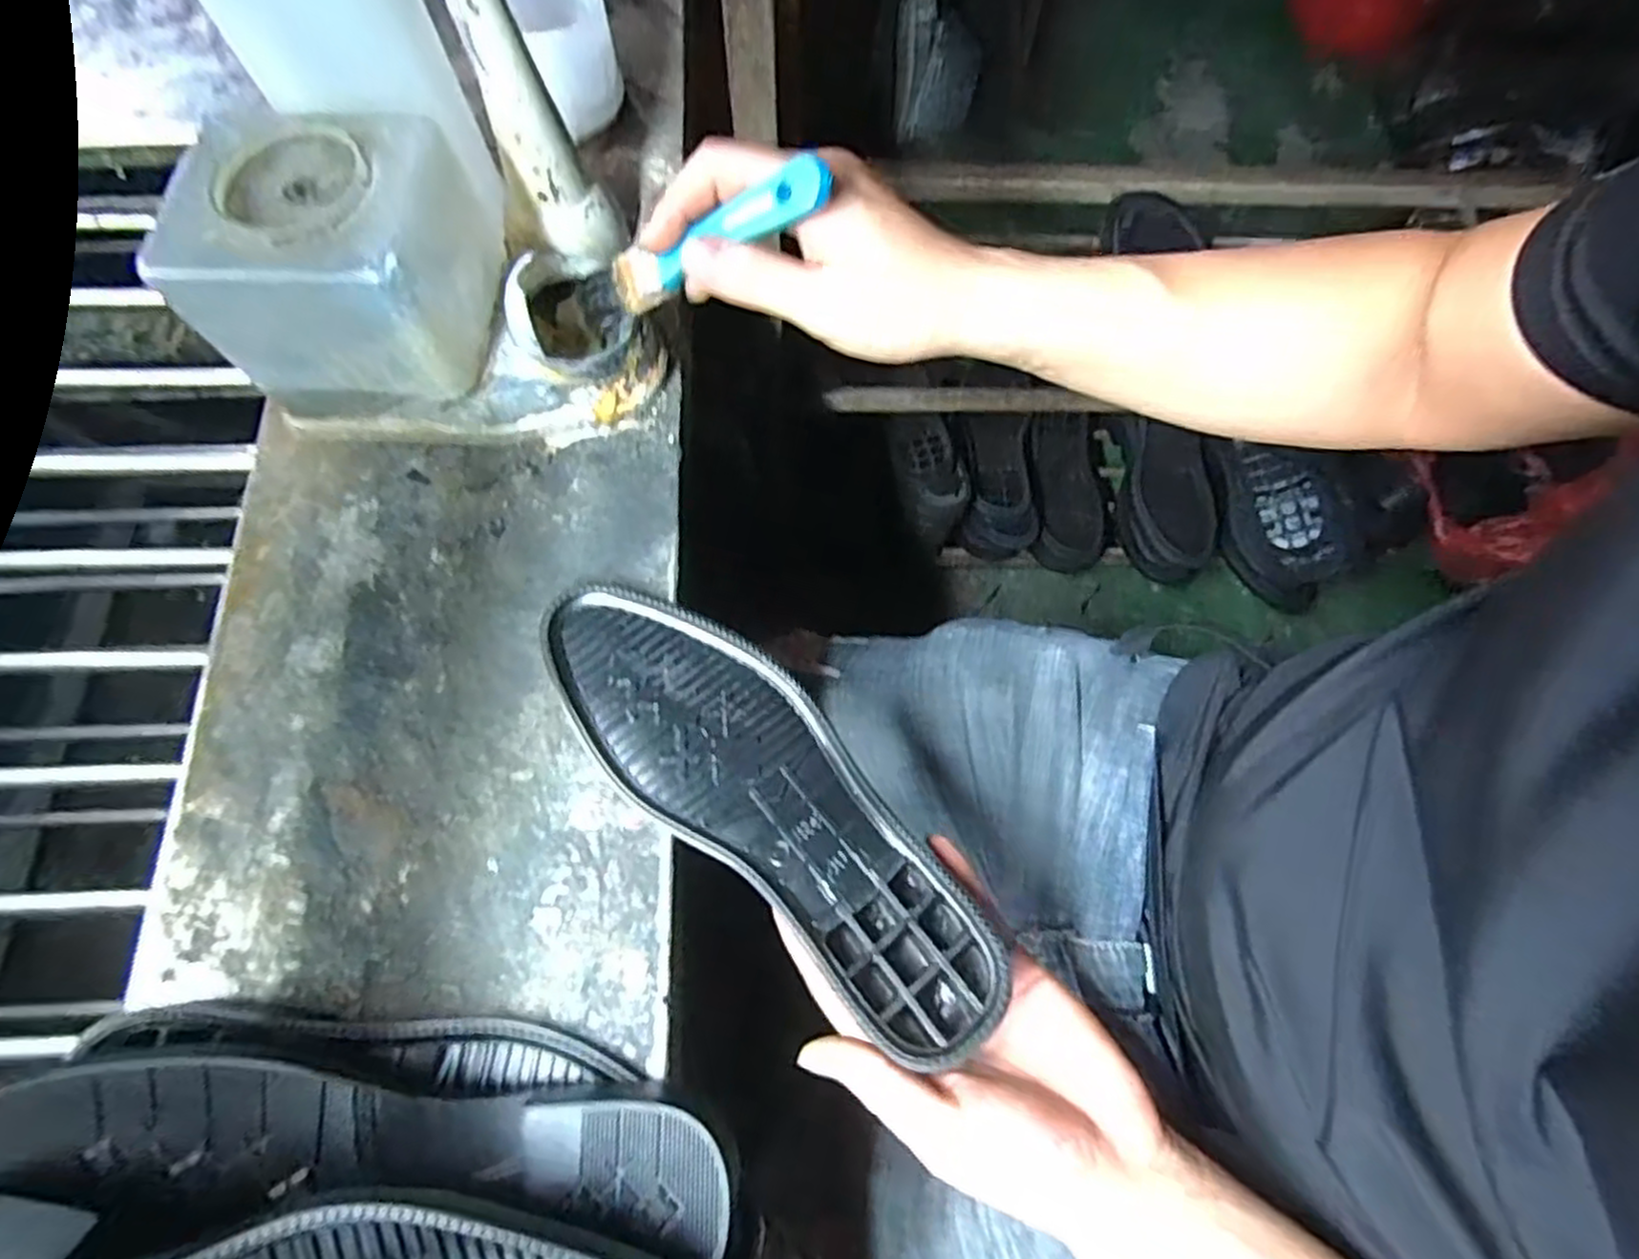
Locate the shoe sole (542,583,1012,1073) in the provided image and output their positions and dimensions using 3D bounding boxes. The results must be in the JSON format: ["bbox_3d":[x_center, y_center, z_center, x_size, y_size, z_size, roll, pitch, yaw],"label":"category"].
[{"bbox_3d":[-0.027,0.074,0.356,0.264,0.024,0.086,42,75,16],"label":"shoe sole"}]

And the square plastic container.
[{"bbox_3d":[-0.228,-0.181,0.366,0.117,0.083,0.103,2,70,0],"label":"square plastic container"}]

